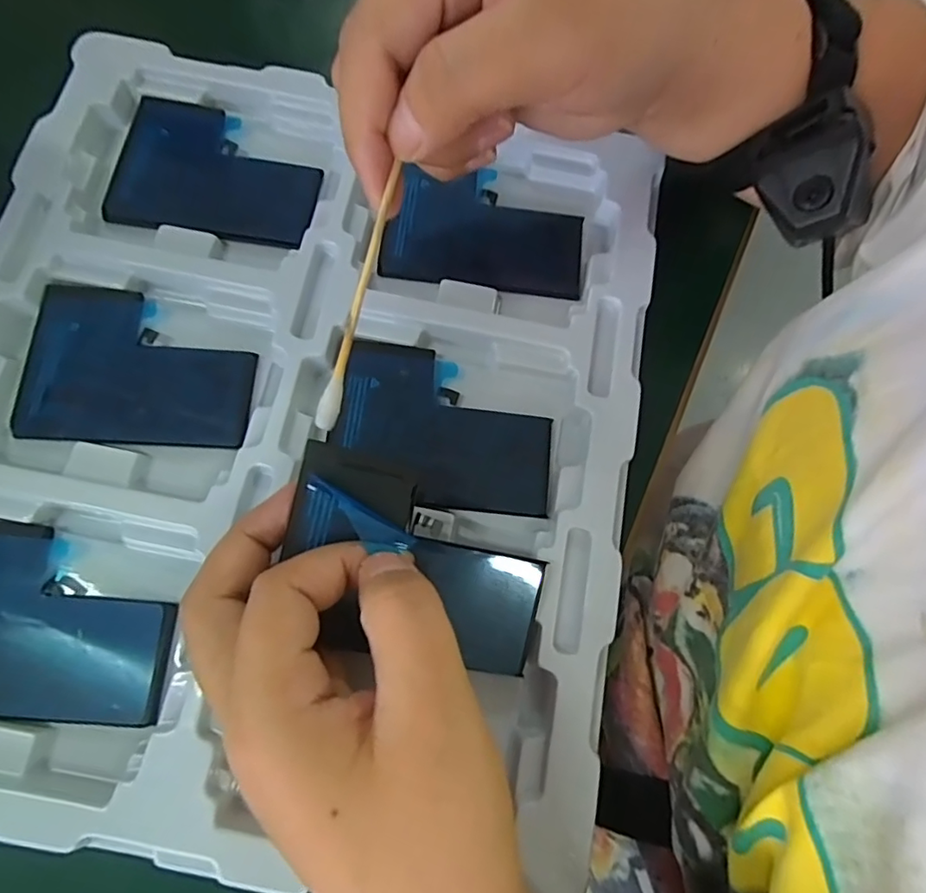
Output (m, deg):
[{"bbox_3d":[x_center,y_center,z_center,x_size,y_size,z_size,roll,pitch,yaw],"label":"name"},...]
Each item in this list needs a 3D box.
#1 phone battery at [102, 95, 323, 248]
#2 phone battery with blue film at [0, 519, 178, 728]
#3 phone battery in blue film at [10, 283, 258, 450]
[{"bbox_3d":[-0.110,-0.125,0.247,0.091,0.004,0.065,9,76,1],"label":"phone battery"},{"bbox_3d":[-0.152,0.063,0.196,0.094,0.005,0.064,7,76,1],"label":"phone battery with blue film"},{"bbox_3d":[-0.132,-0.032,0.222,0.092,0.004,0.064,6,76,0],"label":"phone battery in blue film"}]

